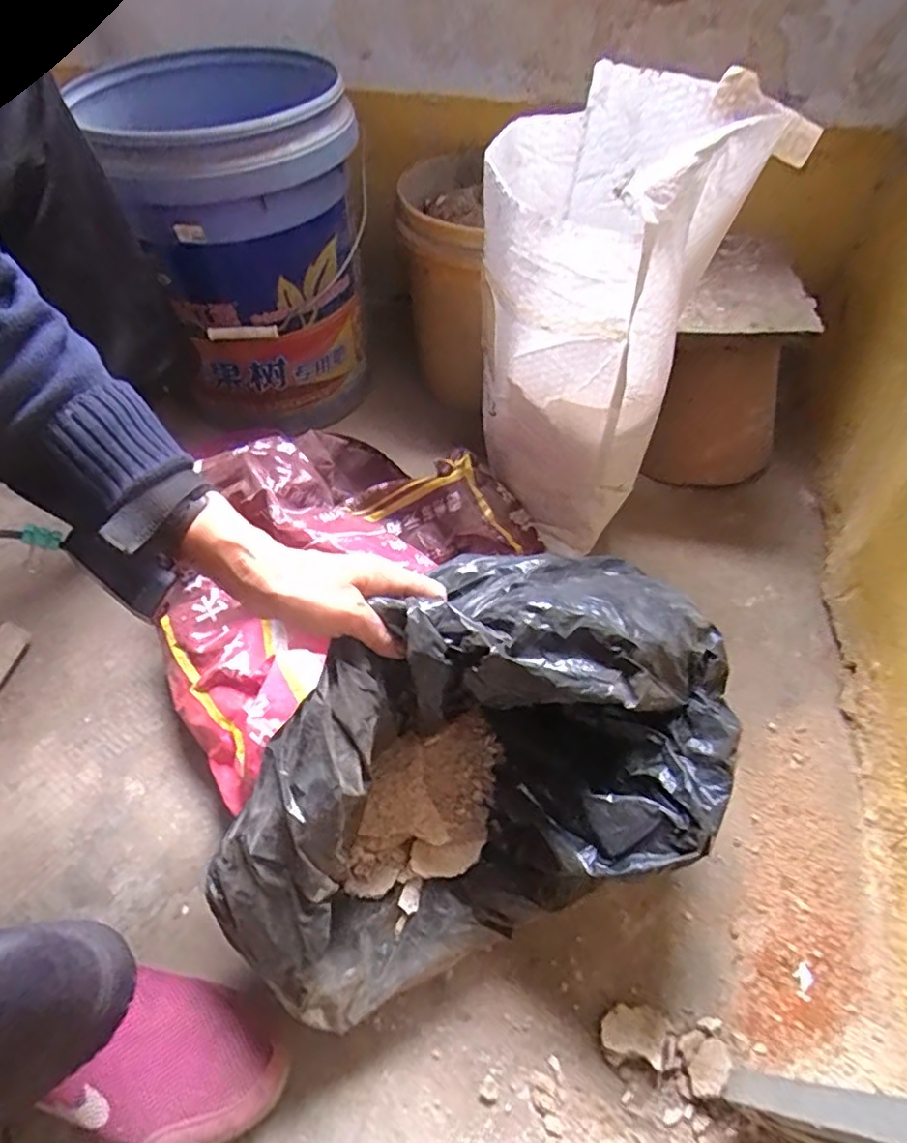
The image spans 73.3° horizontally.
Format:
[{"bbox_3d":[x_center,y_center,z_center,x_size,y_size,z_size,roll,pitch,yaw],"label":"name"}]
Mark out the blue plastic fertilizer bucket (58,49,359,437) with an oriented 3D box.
[{"bbox_3d":[-0.252,-0.385,0.770,0.268,0.343,0.268,2,54,-3],"label":"blue plastic fertilizer bucket"}]

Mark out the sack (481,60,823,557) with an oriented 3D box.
[{"bbox_3d":[0.139,-0.239,0.613,0.233,0.370,0.211,-1,54,-5],"label":"sack"}]

